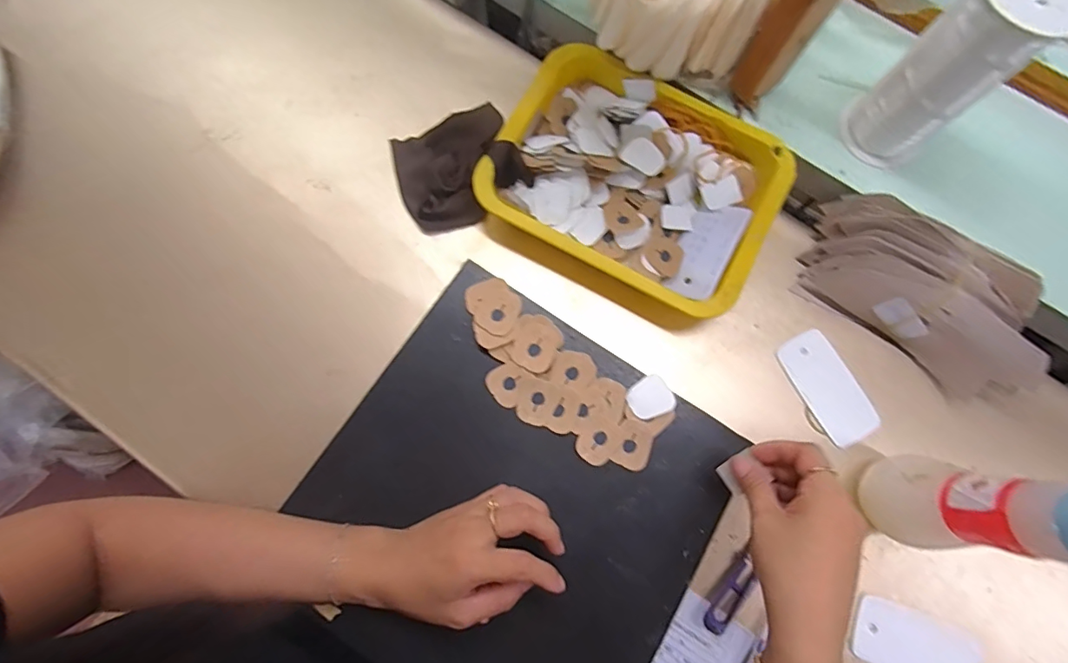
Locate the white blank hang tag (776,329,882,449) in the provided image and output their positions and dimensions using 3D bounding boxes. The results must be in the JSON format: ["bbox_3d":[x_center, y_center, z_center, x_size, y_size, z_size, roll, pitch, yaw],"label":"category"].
[{"bbox_3d":[0.266,0.050,0.450,0.048,0.009,0.100,-29,80,-6],"label":"white blank hang tag"}]

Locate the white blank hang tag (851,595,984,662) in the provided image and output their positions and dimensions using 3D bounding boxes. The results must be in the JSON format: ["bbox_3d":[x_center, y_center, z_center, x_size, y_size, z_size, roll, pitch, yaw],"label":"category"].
[{"bbox_3d":[0.316,0.259,0.408,0.103,0.004,0.049,20,79,4],"label":"white blank hang tag"}]

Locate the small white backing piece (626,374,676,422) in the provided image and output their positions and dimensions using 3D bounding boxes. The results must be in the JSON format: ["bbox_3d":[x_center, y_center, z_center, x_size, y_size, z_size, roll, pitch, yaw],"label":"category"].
[{"bbox_3d":[0.100,0.058,0.426,0.037,0.006,0.034,-32,80,-6],"label":"small white backing piece"}]

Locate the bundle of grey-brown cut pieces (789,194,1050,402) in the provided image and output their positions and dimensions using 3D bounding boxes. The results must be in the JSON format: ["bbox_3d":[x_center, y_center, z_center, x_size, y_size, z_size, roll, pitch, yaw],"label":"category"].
[{"bbox_3d":[0.356,-0.033,0.443,0.201,0.062,0.100,34,80,6],"label":"bundle of grey-brown cut pieces"}]

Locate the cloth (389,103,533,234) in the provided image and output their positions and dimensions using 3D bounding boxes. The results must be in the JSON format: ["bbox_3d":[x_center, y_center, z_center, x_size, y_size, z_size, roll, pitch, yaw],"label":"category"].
[{"bbox_3d":[-0.073,-0.159,0.471,0.114,0.035,0.104,-22,79,-5],"label":"cloth"}]

